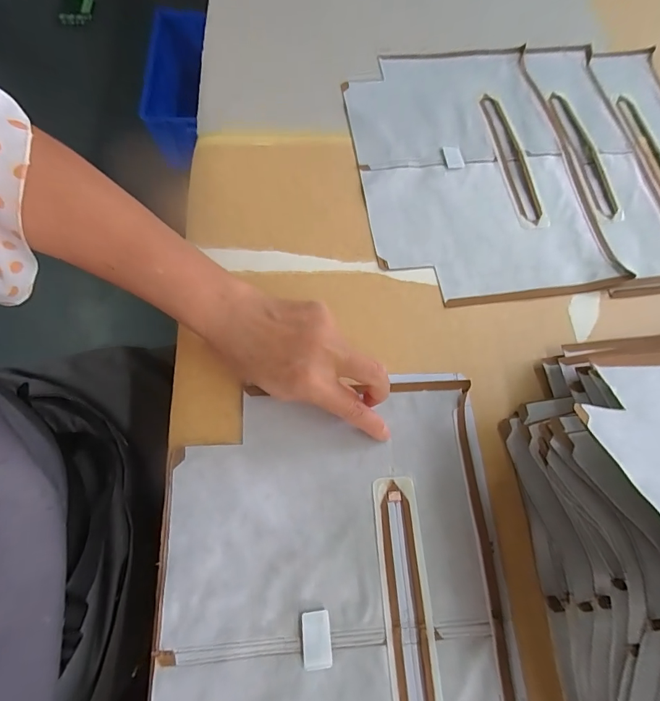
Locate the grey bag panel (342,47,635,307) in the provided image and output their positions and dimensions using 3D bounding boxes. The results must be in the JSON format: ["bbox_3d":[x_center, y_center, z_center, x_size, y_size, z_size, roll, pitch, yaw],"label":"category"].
[{"bbox_3d":[0.146,-0.212,0.437,0.230,0.012,0.342,-7,69,-5],"label":"grey bag panel"}]

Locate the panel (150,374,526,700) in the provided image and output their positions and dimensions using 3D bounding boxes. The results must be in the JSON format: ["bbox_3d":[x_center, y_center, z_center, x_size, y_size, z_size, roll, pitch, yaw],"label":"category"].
[{"bbox_3d":[0.006,0.195,0.273,0.240,0.010,0.343,-2,69,-3],"label":"panel"}]

